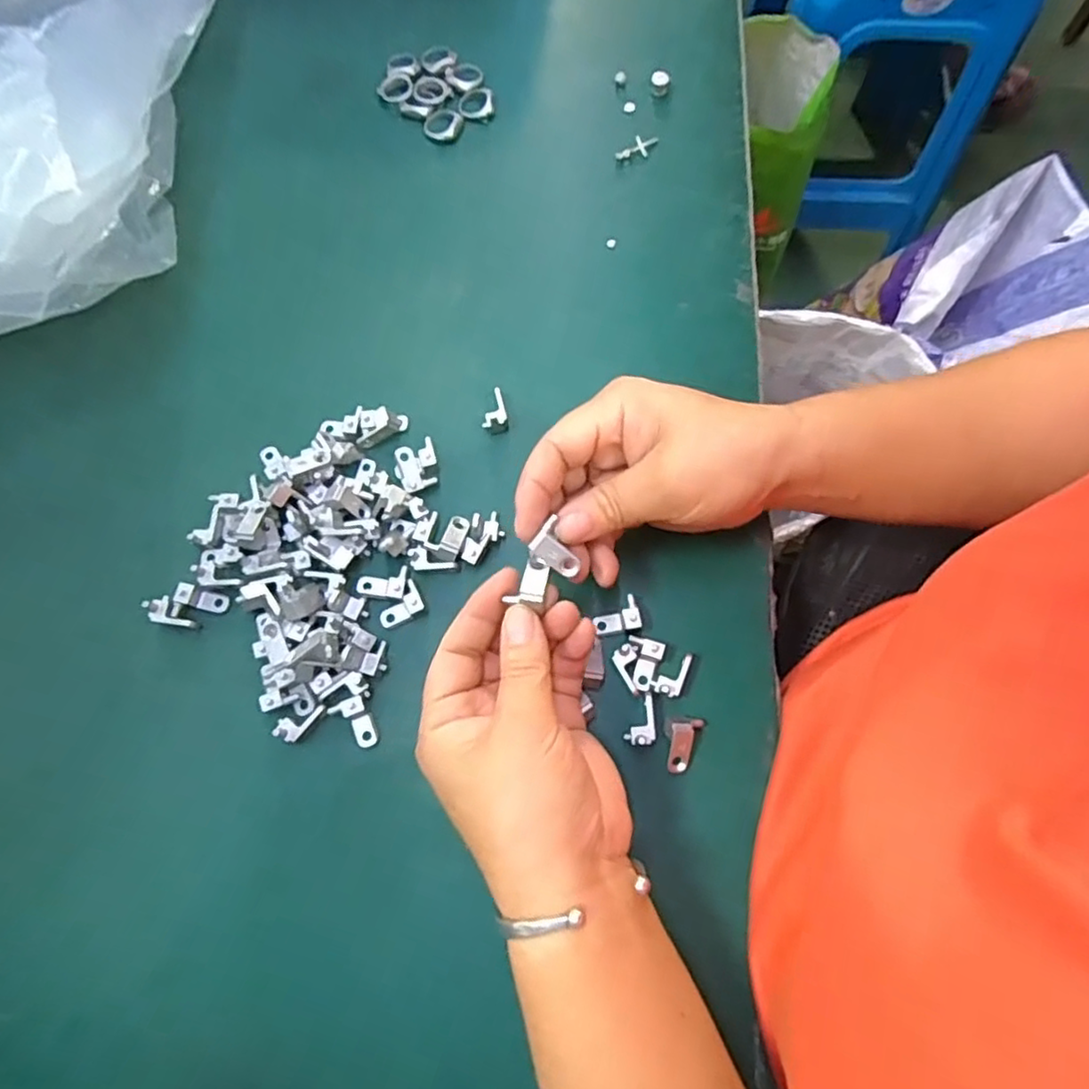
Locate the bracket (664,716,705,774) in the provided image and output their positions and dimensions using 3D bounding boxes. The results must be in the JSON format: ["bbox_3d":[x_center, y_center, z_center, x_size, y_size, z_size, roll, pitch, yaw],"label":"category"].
[{"bbox_3d":[0.064,0.091,0.293,0.017,0.011,0.024,3,74,2],"label":"bracket"}]

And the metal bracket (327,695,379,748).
[{"bbox_3d":[-0.087,0.084,0.302,0.015,0.005,0.024,-31,100,-7],"label":"metal bracket"}]

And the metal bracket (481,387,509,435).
[{"bbox_3d":[-0.027,-0.071,0.344,0.013,0.010,0.023,-12,74,-2],"label":"metal bracket"}]

